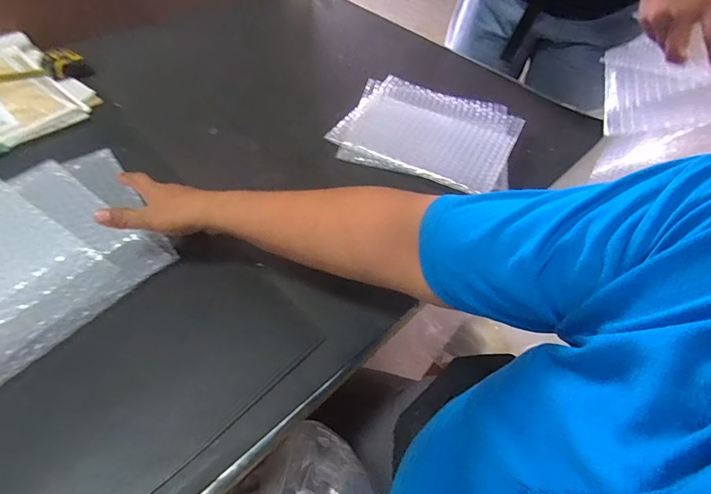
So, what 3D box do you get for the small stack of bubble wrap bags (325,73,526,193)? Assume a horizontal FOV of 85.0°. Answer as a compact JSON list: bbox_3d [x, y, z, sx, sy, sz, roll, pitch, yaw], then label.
[{"bbox_3d":[0.117,-0.184,0.622,0.263,0.025,0.233,20,52,11],"label":"small stack of bubble wrap bags"}]

